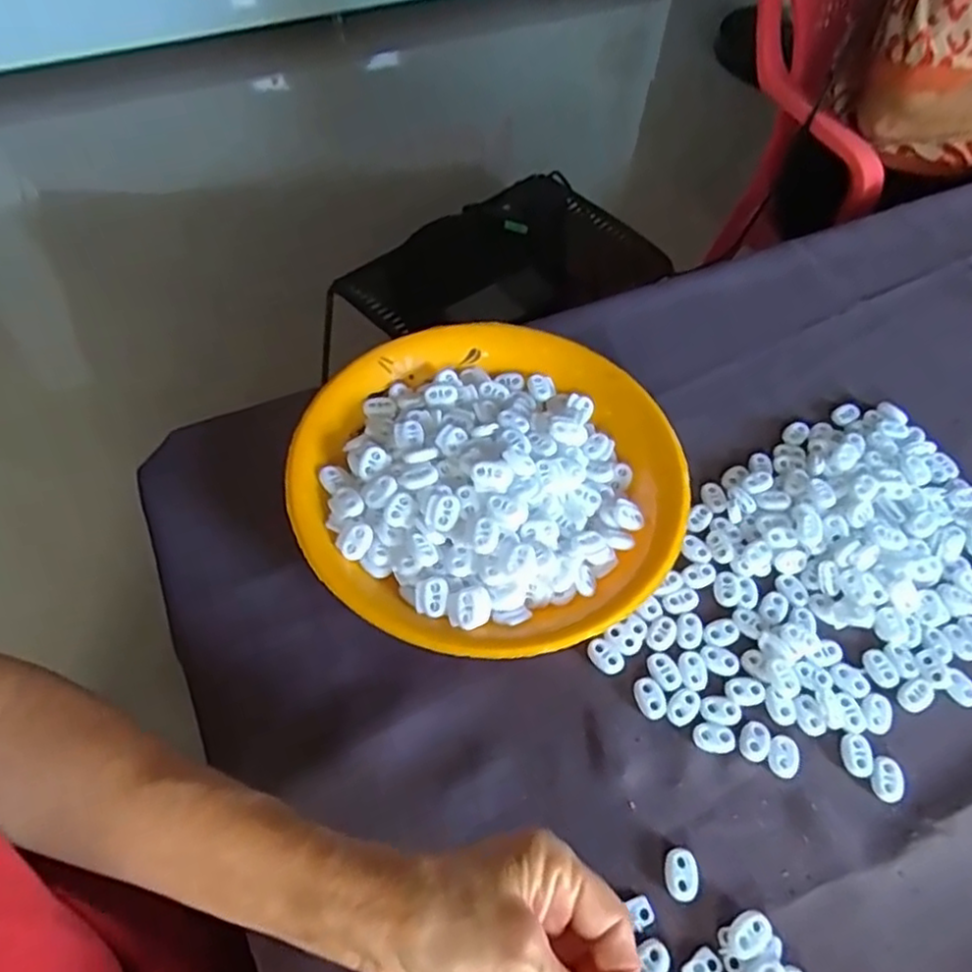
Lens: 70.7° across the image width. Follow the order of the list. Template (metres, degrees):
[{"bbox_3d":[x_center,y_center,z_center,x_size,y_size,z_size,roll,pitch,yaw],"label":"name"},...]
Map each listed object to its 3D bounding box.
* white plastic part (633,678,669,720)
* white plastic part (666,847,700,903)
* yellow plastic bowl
[{"bbox_3d":[0.092,0.118,0.383,0.016,0.004,0.022,-11,58,-11],"label":"white plastic part"},{"bbox_3d":[0.096,0.191,0.336,0.015,0.004,0.023,4,56,-1],"label":"white plastic part"},{"bbox_3d":[0.001,-0.007,0.435,0.230,0.048,0.237,2,56,-2],"label":"yellow plastic bowl"}]

